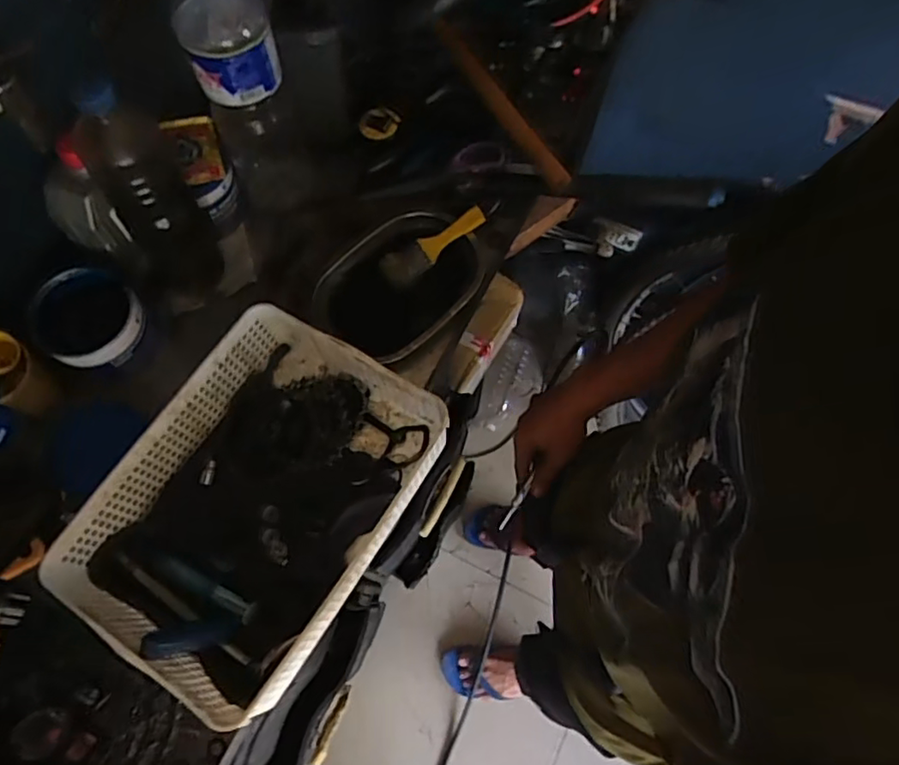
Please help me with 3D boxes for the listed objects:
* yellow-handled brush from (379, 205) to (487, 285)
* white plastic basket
[{"bbox_3d":[-0.018,-0.168,0.727,0.137,0.022,0.036,-32,72,5],"label":"yellow-handled brush"},{"bbox_3d":[-0.184,0.111,0.582,0.247,0.088,0.330,31,72,11],"label":"white plastic basket"}]

